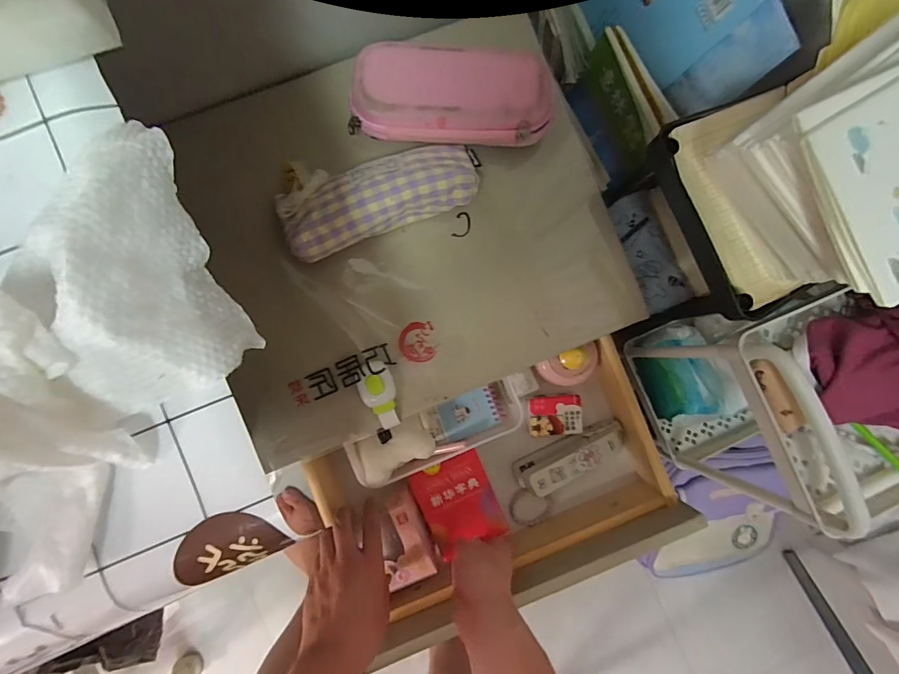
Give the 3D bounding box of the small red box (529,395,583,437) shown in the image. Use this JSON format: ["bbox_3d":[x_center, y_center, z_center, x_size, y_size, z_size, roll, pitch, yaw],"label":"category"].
[{"bbox_3d":[0.148,0.110,0.583,0.073,0.012,0.055,-2,88,-6],"label":"small red box"}]

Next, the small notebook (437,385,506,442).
[{"bbox_3d":[0.029,0.100,0.557,0.083,0.009,0.051,-20,90,-6],"label":"small notebook"}]

